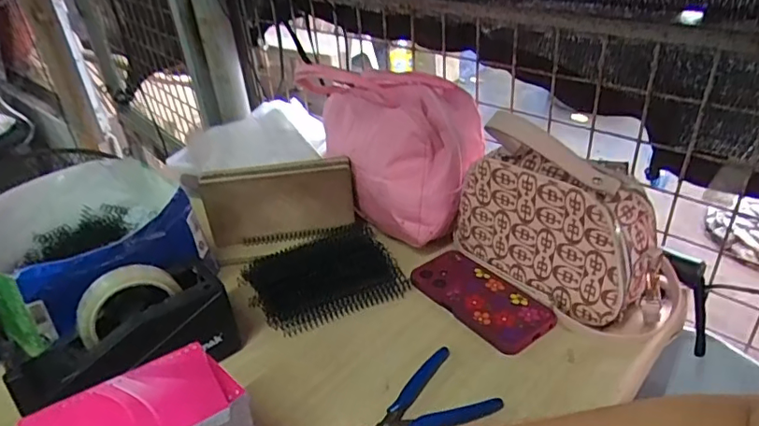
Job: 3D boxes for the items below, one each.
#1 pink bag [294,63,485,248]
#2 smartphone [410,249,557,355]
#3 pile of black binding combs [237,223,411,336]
[{"bbox_3d":[0.024,-0.088,0.710,0.150,0.196,0.215,-22,37,-25],"label":"pink bag"},{"bbox_3d":[0.114,0.094,0.600,0.083,0.011,0.163,-26,38,-27],"label":"smartphone"},{"bbox_3d":[-0.072,0.073,0.648,0.173,0.015,0.143,-18,35,-17],"label":"pile of black binding combs"}]

